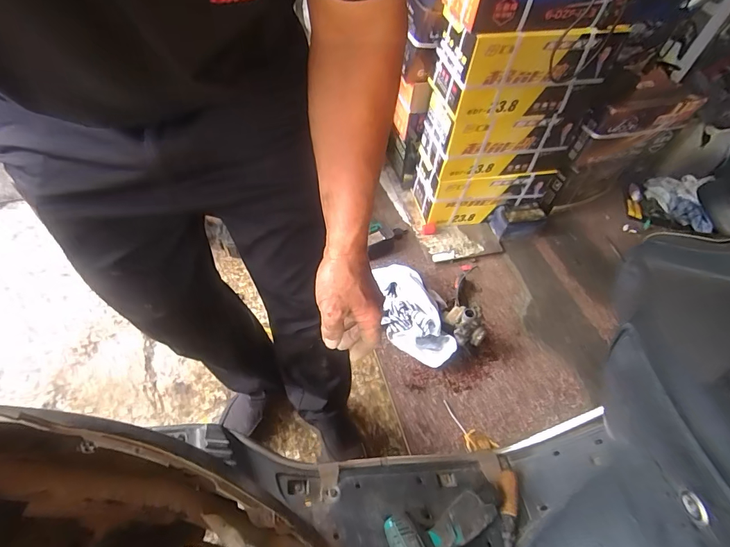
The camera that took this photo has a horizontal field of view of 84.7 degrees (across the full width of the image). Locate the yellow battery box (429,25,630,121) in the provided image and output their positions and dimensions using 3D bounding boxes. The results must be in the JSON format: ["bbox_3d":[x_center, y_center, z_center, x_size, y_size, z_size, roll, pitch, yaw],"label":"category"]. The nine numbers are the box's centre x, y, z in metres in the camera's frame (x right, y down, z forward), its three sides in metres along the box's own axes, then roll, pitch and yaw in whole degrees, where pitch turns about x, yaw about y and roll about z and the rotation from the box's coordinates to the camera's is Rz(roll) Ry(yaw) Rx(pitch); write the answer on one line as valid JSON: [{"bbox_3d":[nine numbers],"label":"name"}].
[{"bbox_3d":[0.398,-0.519,1.000,0.390,0.202,0.166,-13,56,-15],"label":"yellow battery box"}]

